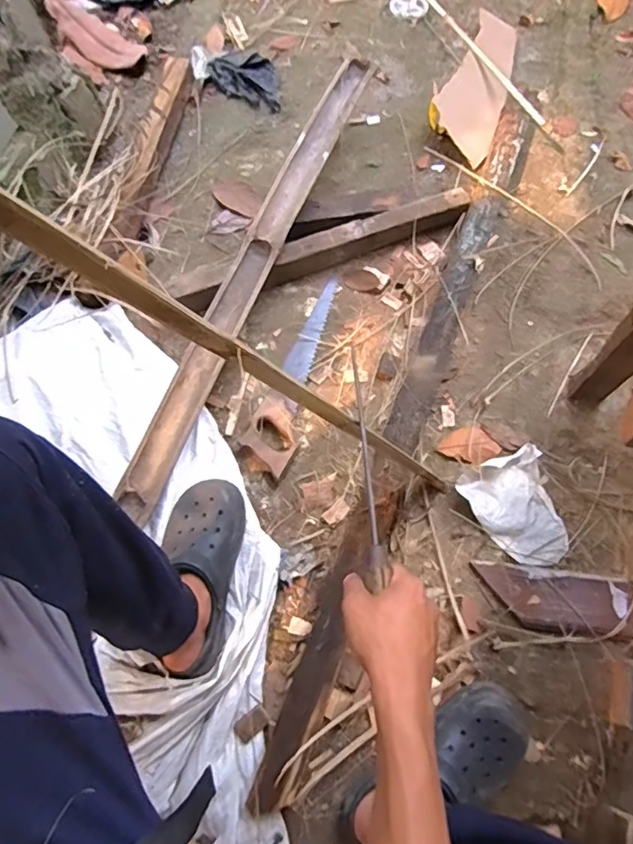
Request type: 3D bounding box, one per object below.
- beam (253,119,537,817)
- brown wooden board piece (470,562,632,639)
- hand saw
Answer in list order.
[{"bbox_3d":[0.181,-0.057,0.934,0.080,0.042,1.328,20,70,10],"label":"beam"},{"bbox_3d":[0.355,0.269,0.810,0.220,0.025,0.087,7,68,5],"label":"brown wooden board piece"},{"bbox_3d":[-0.018,-0.096,0.980,0.093,0.034,0.401,22,71,11],"label":"hand saw"}]

